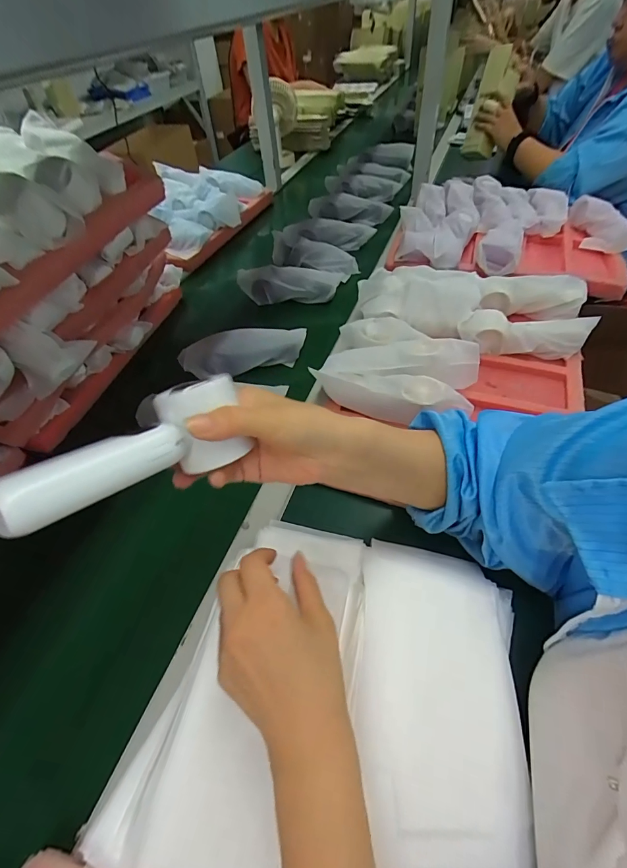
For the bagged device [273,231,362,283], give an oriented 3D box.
[{"bbox_3d":[-0.006,-0.371,0.801,0.182,0.057,0.081,19,55,20],"label":"bagged device"}]

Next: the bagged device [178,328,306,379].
[{"bbox_3d":[-0.112,-0.131,0.614,0.198,0.059,0.053,-10,50,-3],"label":"bagged device"}]

